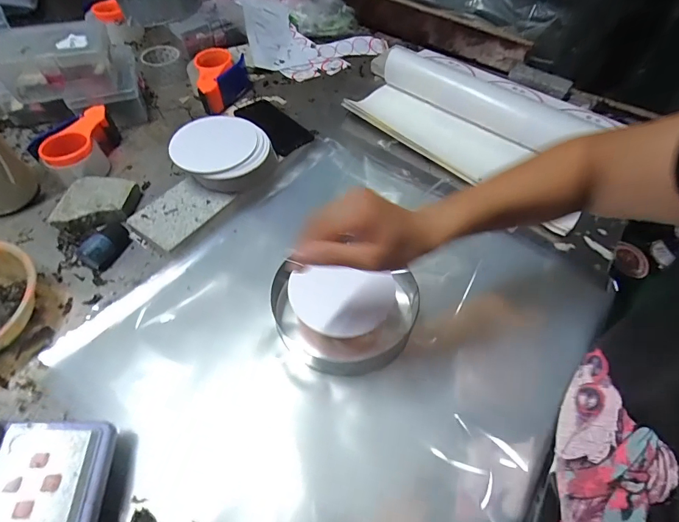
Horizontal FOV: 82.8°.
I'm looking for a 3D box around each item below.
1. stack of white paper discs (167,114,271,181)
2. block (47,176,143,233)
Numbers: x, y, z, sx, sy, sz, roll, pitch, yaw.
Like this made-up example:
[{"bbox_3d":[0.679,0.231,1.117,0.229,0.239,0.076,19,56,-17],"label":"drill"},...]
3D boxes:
[{"bbox_3d":[-0.193,-0.186,0.634,0.144,0.039,0.129,14,56,8],"label":"stack of white paper discs"},{"bbox_3d":[-0.396,-0.096,0.637,0.112,0.037,0.101,0,56,-1],"label":"block"}]

